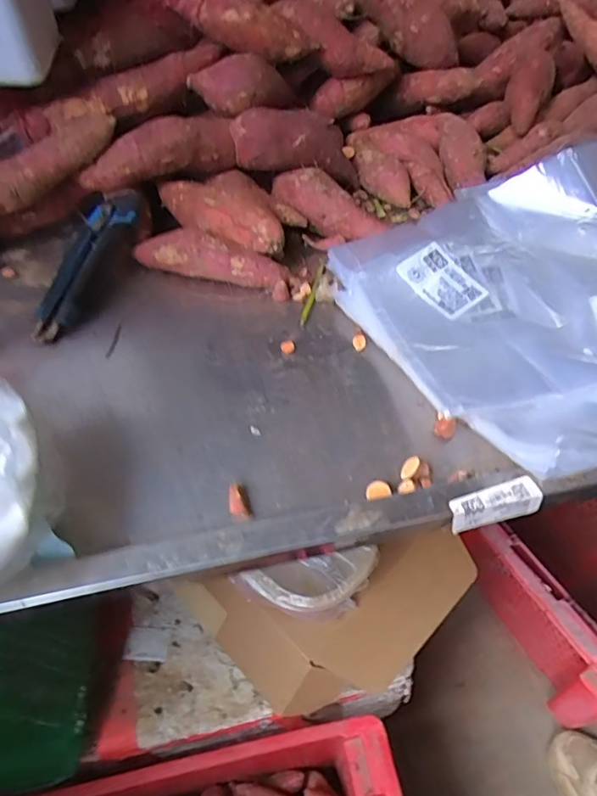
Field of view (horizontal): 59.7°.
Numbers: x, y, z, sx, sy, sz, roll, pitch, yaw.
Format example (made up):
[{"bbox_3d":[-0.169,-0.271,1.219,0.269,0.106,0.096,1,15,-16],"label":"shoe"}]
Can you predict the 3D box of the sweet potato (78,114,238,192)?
[{"bbox_3d":[-0.128,-0.224,0.475,0.138,0.047,0.040,-22,50,-15],"label":"sweet potato"}]

